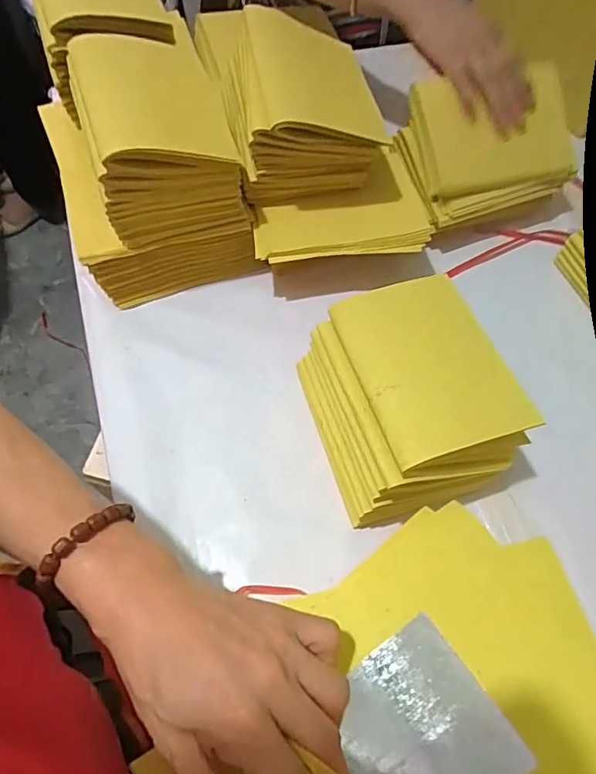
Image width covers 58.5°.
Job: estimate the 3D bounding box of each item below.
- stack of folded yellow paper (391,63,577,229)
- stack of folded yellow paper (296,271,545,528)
[{"bbox_3d":[0.201,-0.256,0.564,0.171,0.041,0.137,-18,98,-7],"label":"stack of folded yellow paper"},{"bbox_3d":[0.079,0.005,0.418,0.119,0.110,0.165,-19,63,-13],"label":"stack of folded yellow paper"}]

